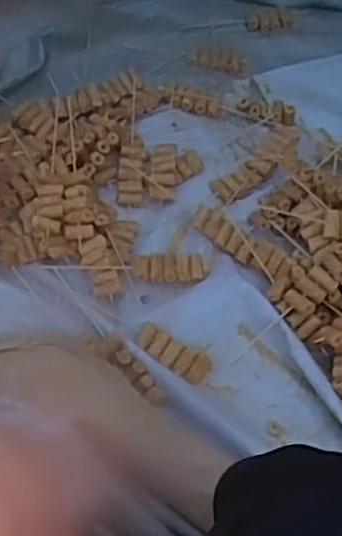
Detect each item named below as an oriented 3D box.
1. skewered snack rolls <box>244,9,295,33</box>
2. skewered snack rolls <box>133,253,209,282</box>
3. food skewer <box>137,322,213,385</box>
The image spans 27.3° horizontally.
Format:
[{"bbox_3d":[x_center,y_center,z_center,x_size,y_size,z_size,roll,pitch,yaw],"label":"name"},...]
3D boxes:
[{"bbox_3d":[0.173,-0.430,1.224,0.086,0.021,0.027,-13,58,-8],"label":"skewered snack rolls"},{"bbox_3d":[0.000,-0.001,0.934,0.095,0.022,0.038,-7,57,-5],"label":"skewered snack rolls"},{"bbox_3d":[0.002,0.108,0.880,0.096,0.022,0.044,26,61,16],"label":"food skewer"}]

